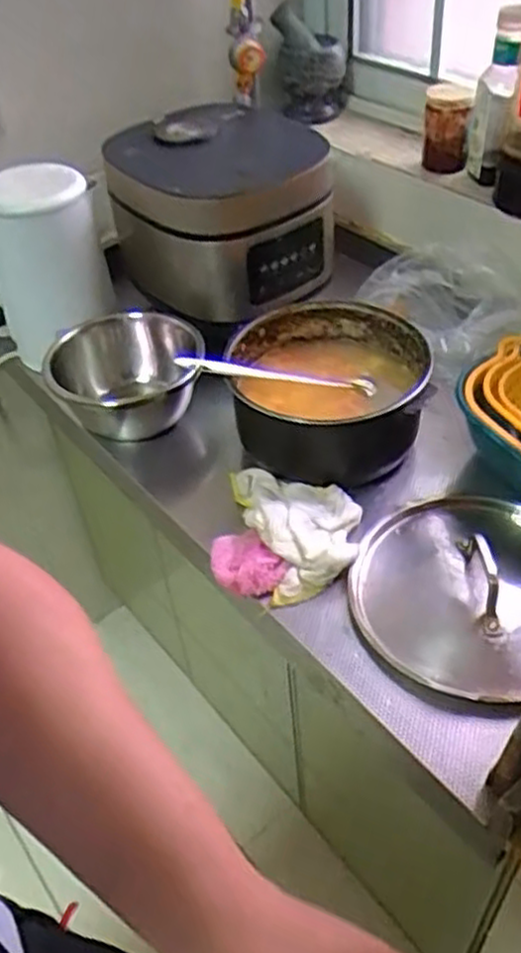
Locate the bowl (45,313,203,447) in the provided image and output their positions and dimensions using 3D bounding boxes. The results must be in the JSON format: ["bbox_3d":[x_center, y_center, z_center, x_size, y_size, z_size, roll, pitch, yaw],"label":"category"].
[{"bbox_3d":[-0.171,-0.123,0.975,0.183,0.111,0.183,-3,44,3],"label":"bowl"}]

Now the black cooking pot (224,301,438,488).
[{"bbox_3d":[0.075,-0.098,0.889,0.224,0.105,0.210,-3,44,3],"label":"black cooking pot"}]

